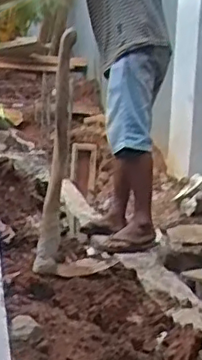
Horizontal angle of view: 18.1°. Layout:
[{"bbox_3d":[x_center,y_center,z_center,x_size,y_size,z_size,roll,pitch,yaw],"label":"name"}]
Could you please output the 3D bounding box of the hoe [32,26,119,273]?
[{"bbox_3d":[-0.057,-0.079,1.864,0.198,0.689,0.233,4,4,7],"label":"hoe"}]

